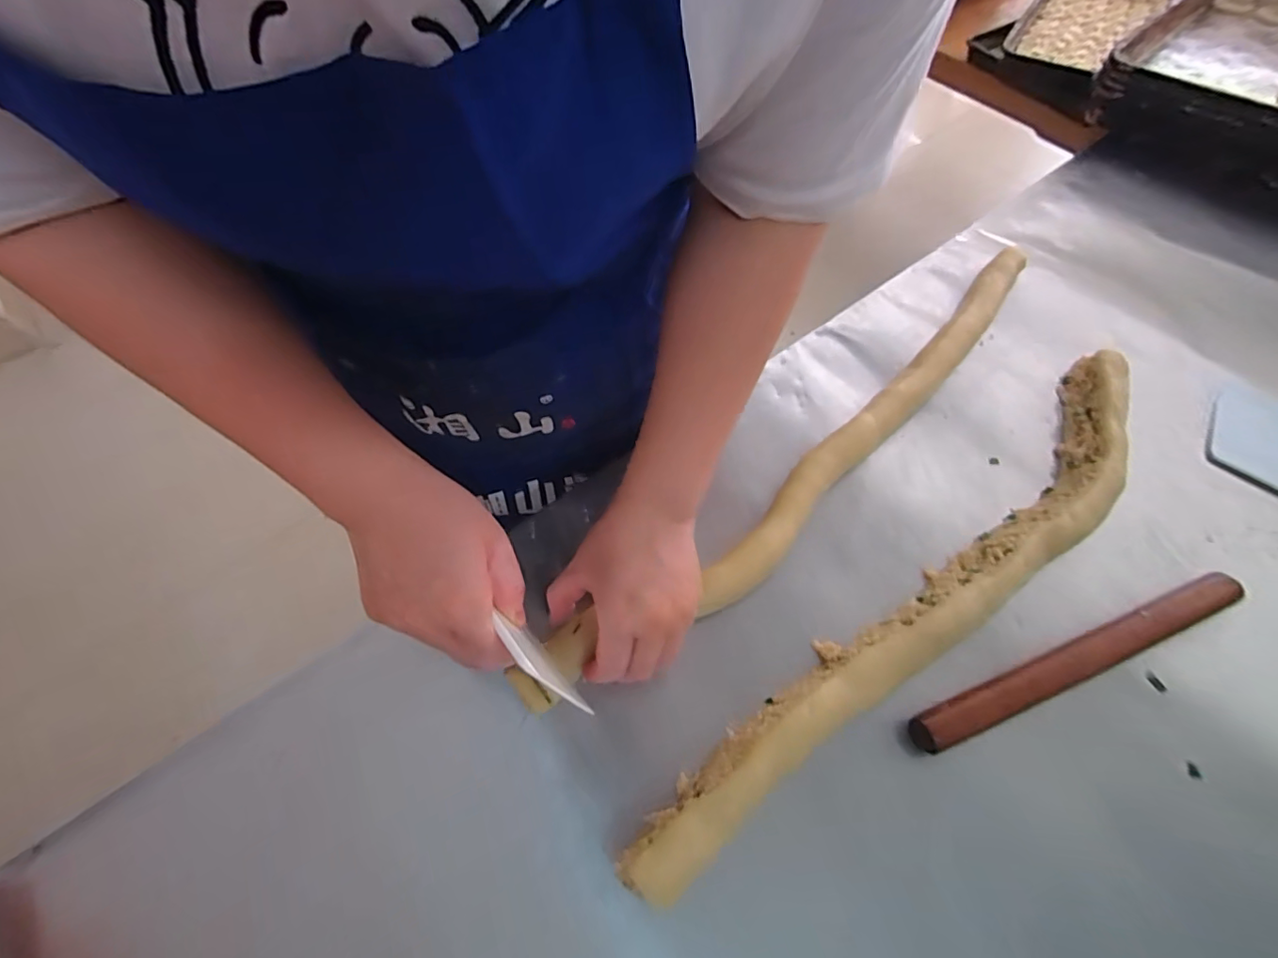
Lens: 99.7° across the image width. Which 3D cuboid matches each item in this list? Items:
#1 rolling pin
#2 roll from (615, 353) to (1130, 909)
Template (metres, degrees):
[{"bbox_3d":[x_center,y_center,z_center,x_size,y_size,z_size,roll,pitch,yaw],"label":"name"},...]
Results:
[{"bbox_3d":[0.322,0.131,0.395,0.275,0.027,0.027,-21,61,-9],"label":"rolling pin"},{"bbox_3d":[0.233,0.080,0.417,0.611,0.049,0.092,-36,64,-16],"label":"roll"}]

